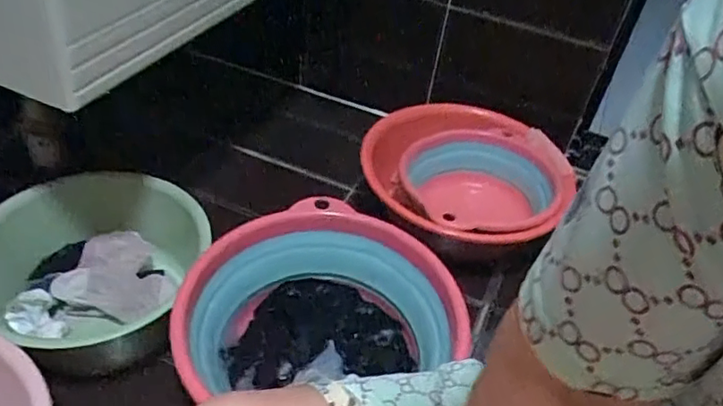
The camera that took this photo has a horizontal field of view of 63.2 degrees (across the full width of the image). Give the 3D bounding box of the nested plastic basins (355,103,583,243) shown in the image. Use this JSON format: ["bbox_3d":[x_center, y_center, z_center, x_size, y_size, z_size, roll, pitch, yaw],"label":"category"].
[{"bbox_3d":[0.169,-0.033,1.023,0.324,0.122,0.328,5,41,-4],"label":"nested plastic basins"}]

